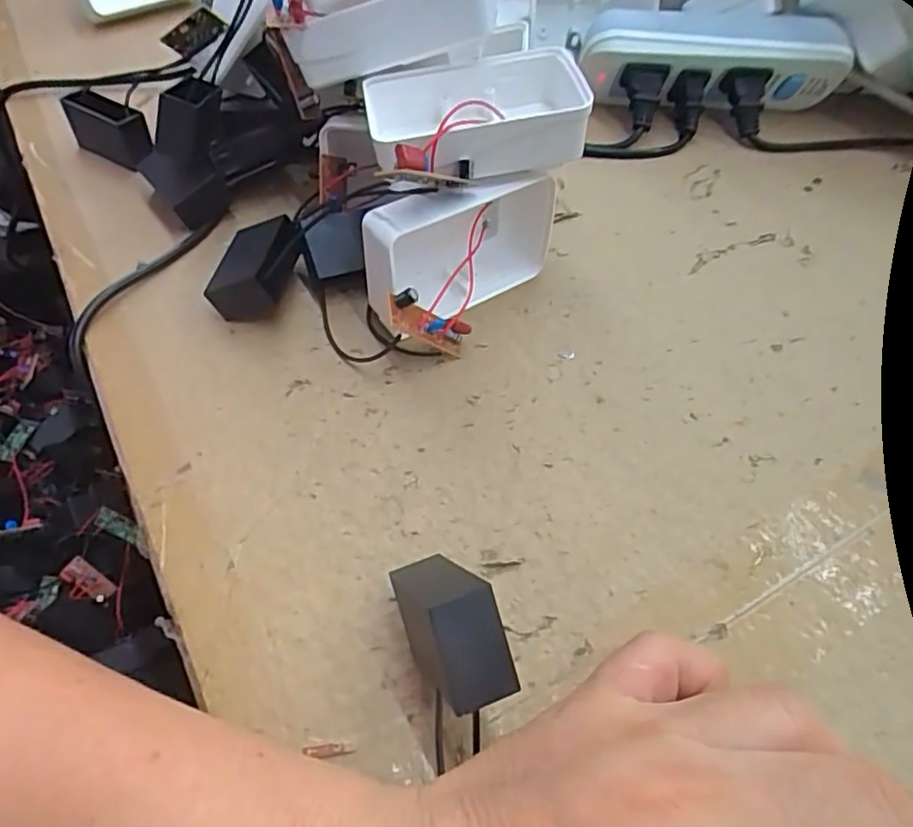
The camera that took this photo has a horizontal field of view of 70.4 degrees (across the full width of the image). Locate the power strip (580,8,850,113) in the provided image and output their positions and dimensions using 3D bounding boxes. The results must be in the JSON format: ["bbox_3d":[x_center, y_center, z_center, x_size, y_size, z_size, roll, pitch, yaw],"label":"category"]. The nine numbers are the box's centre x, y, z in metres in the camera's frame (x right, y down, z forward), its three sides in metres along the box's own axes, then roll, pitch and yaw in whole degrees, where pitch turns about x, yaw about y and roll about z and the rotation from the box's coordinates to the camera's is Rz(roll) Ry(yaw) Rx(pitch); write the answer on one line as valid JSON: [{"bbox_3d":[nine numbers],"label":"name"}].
[{"bbox_3d":[0.166,-0.228,0.424,0.168,0.061,0.040,1,51,-3],"label":"power strip"}]

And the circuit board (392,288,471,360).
[{"bbox_3d":[-0.011,-0.037,0.271,0.015,0.044,0.011,-40,50,22],"label":"circuit board"}]

